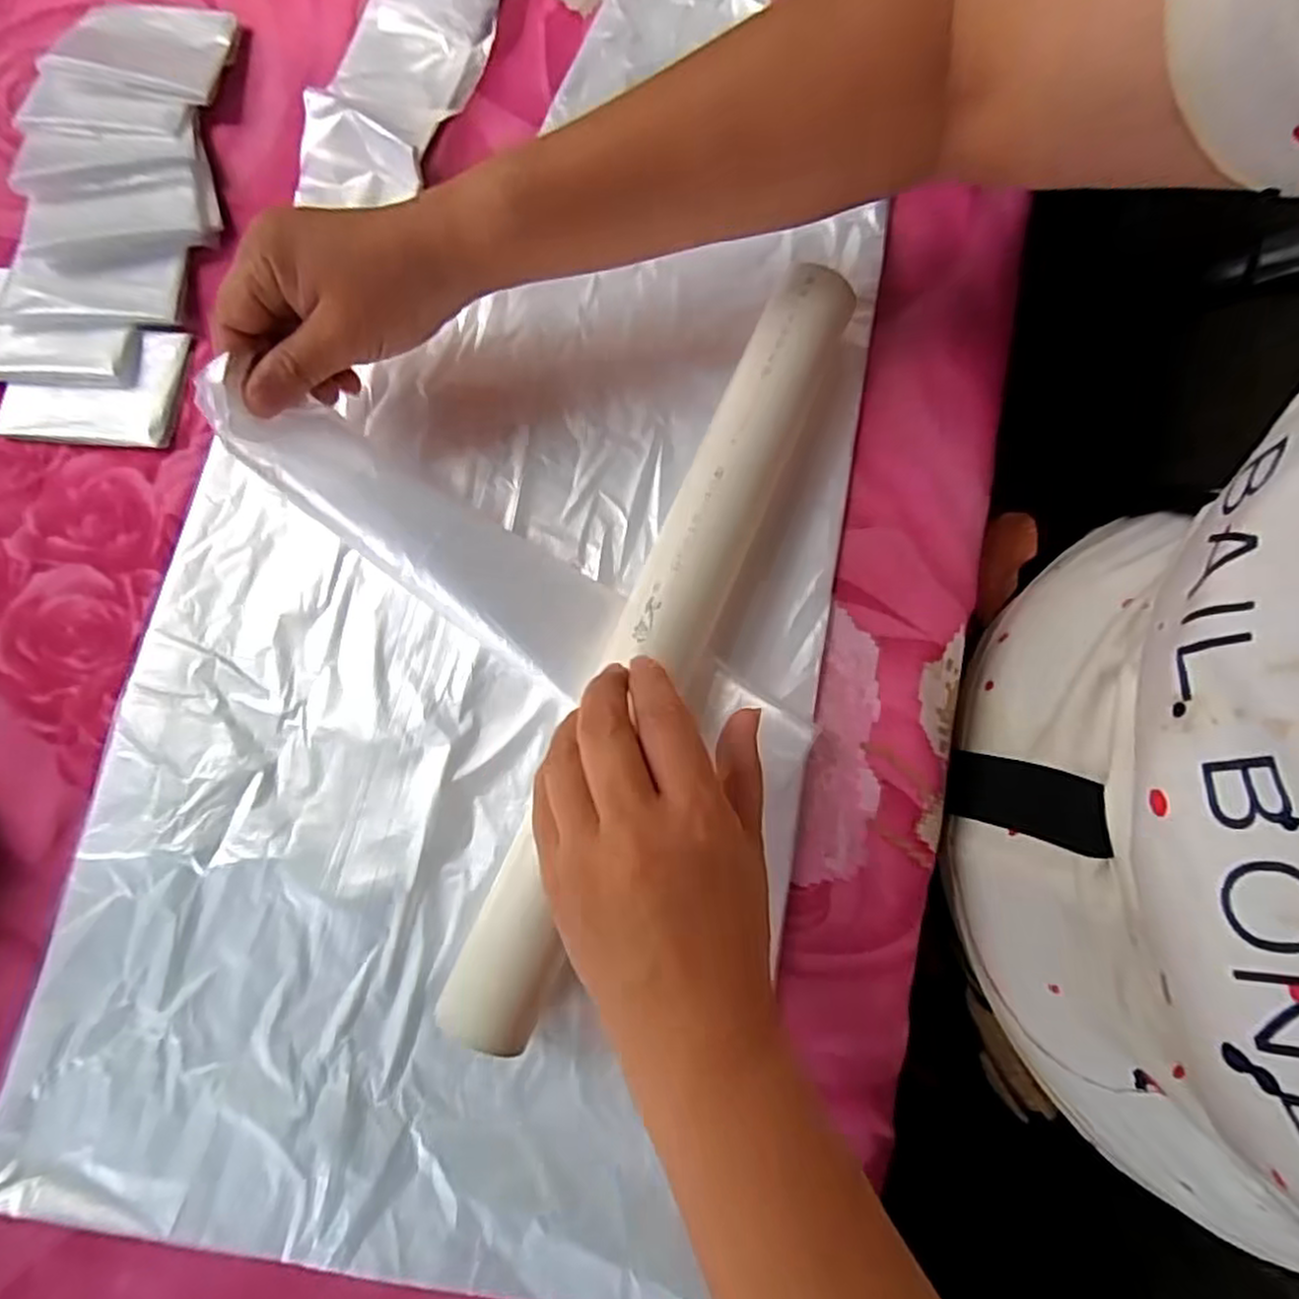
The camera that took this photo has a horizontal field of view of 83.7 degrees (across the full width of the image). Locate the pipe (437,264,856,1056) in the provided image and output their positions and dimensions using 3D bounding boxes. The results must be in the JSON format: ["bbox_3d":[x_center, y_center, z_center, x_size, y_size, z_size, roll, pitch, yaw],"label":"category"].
[{"bbox_3d":[0.007,-0.008,0.311,0.043,0.035,0.349,25,81,3],"label":"pipe"}]

